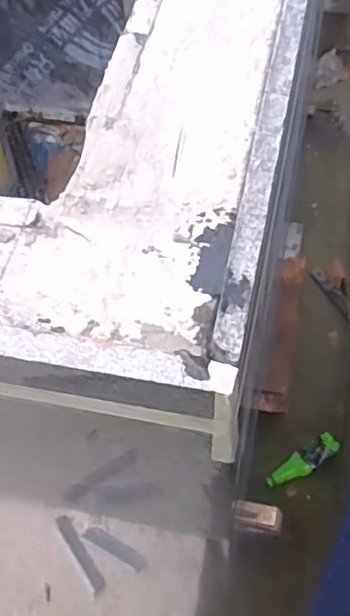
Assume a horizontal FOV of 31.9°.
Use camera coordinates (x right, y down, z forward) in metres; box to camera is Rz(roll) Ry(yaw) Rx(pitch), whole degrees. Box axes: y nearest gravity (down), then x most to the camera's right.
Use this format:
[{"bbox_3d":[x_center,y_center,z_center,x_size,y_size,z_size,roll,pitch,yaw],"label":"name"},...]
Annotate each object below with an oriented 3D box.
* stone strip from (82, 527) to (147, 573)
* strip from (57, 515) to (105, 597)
[{"bbox_3d":[-0.074,0.295,0.755,0.083,0.004,0.019,25,65,17],"label":"stone strip"},{"bbox_3d":[-0.116,0.299,0.747,0.018,0.004,0.101,-31,63,-13],"label":"strip"}]

